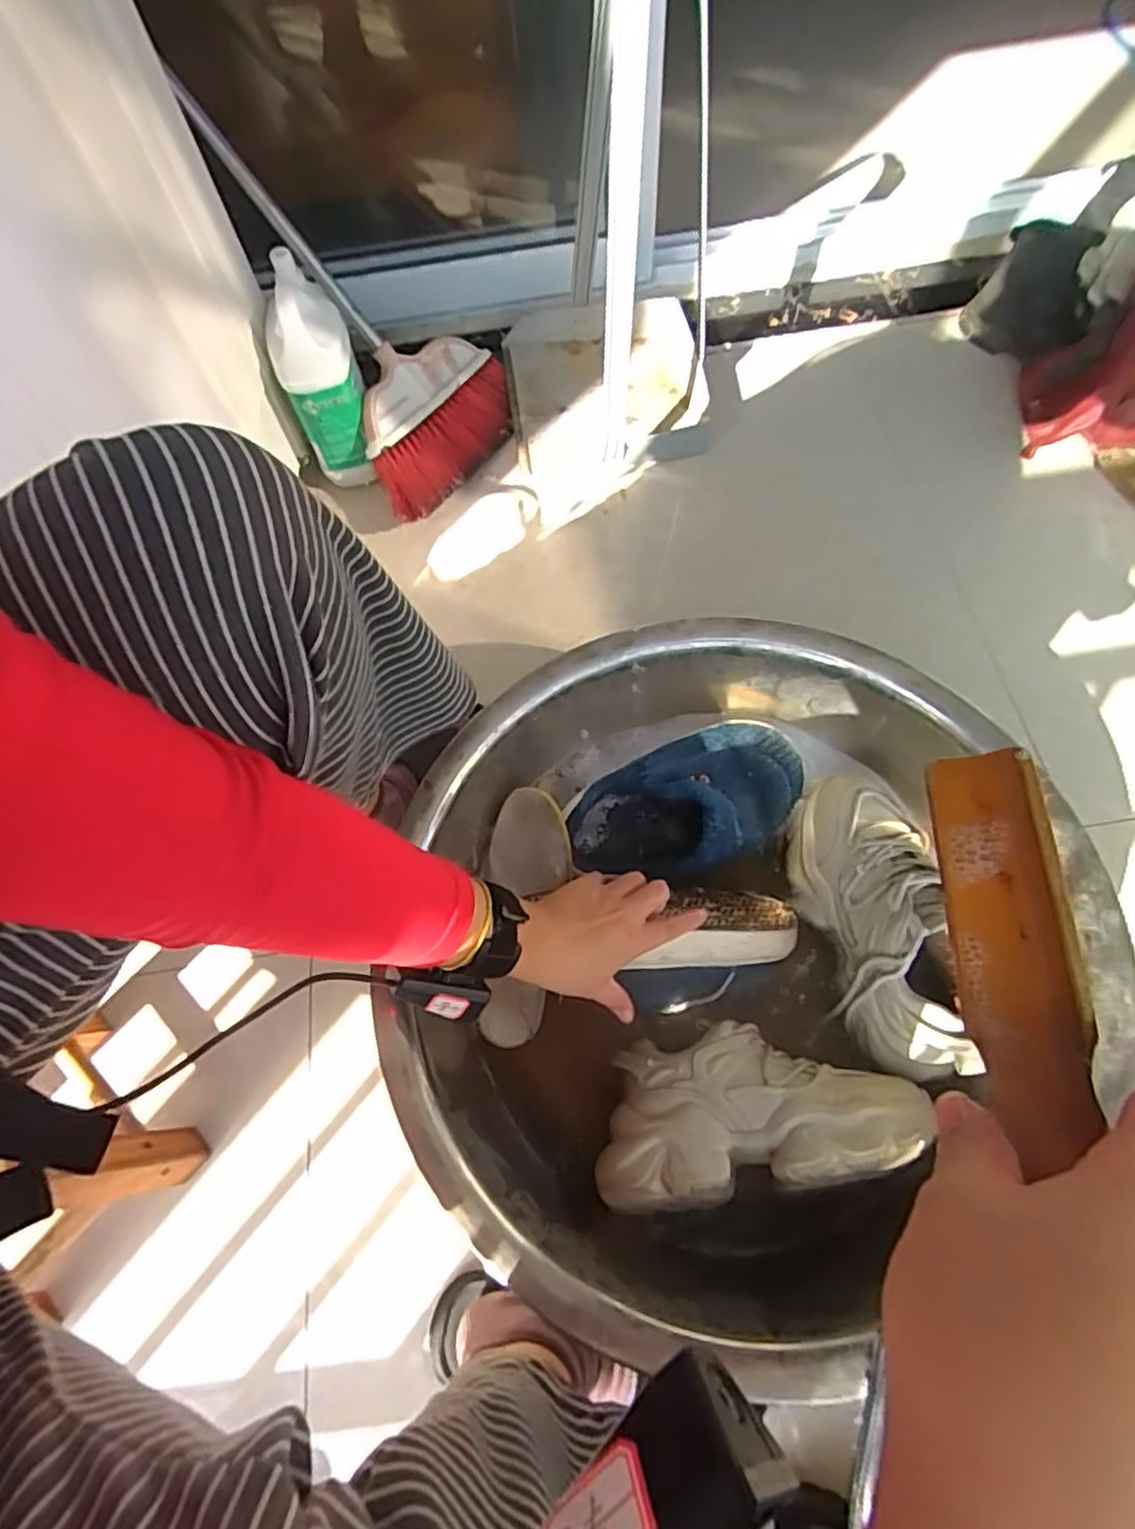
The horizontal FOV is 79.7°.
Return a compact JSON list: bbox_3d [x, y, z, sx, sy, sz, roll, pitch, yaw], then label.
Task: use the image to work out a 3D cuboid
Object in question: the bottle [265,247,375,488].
[{"bbox_3d":[-0.310,-0.484,0.850,0.095,0.259,0.104,-11,35,-1],"label":"bottle"}]

